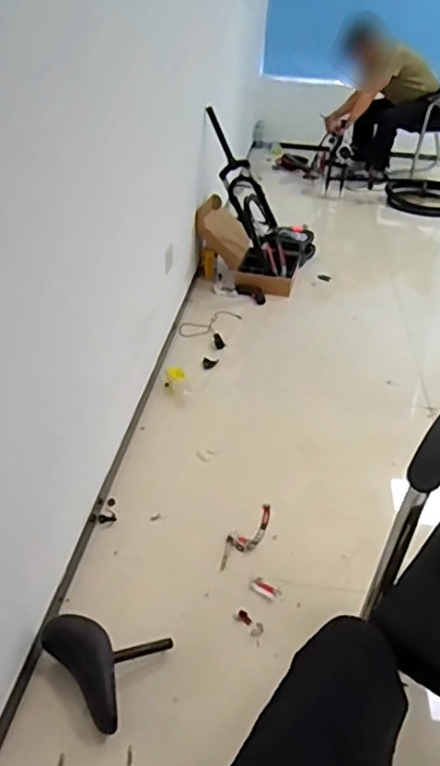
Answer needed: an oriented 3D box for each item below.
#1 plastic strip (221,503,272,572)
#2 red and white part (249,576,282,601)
[{"bbox_3d":[0.069,0.374,1.489,0.072,0.011,0.245,26,41,33],"label":"plastic strip"},{"bbox_3d":[0.101,0.460,1.352,0.070,0.008,0.038,25,41,32],"label":"red and white part"}]

